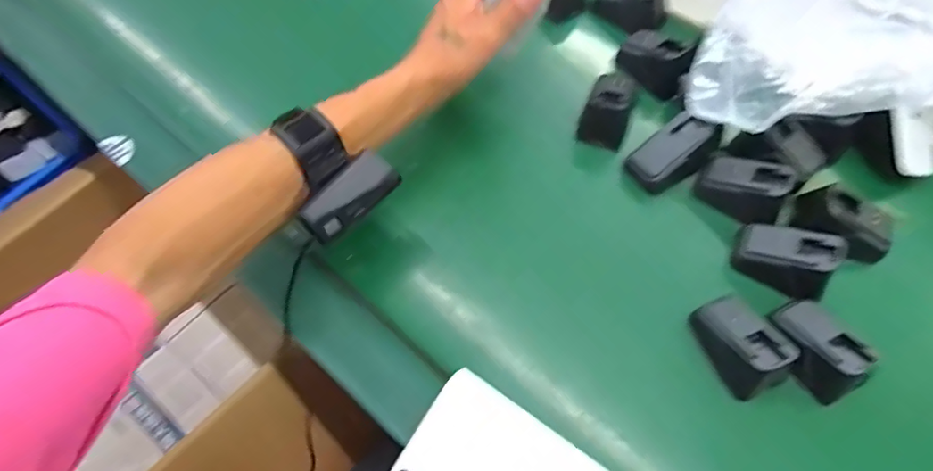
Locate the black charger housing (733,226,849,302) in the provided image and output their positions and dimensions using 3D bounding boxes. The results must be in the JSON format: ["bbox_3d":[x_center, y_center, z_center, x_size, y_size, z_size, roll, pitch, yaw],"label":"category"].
[{"bbox_3d":[0.236,0.017,0.398,0.062,0.037,0.044,22,67,14],"label":"black charger housing"}]

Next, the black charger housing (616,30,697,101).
[{"bbox_3d":[0.169,-0.157,0.482,0.030,0.042,0.061,-42,69,-15],"label":"black charger housing"}]

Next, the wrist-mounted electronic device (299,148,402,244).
[{"bbox_3d":[-0.079,-0.026,0.366,0.068,0.025,0.021,-40,68,-15],"label":"wrist-mounted electronic device"}]

